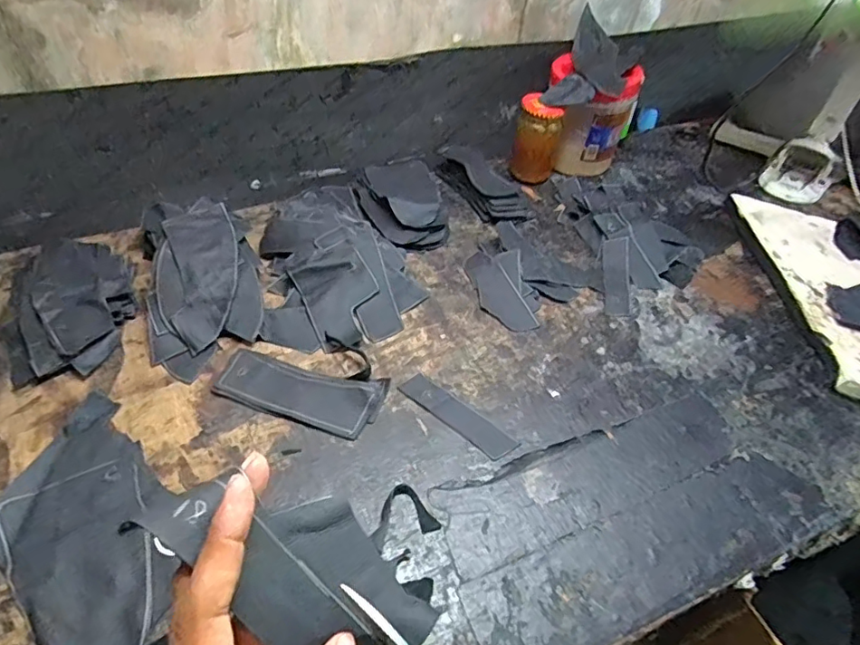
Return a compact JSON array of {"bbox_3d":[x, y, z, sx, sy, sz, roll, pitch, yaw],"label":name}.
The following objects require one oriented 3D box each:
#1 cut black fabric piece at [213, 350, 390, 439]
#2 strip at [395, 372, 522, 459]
[{"bbox_3d":[-0.122,0.063,0.518,0.152,0.016,0.063,12,46,6],"label":"cut black fabric piece"},{"bbox_3d":[0.025,0.083,0.512,0.116,0.004,0.031,34,52,25],"label":"strip"}]

